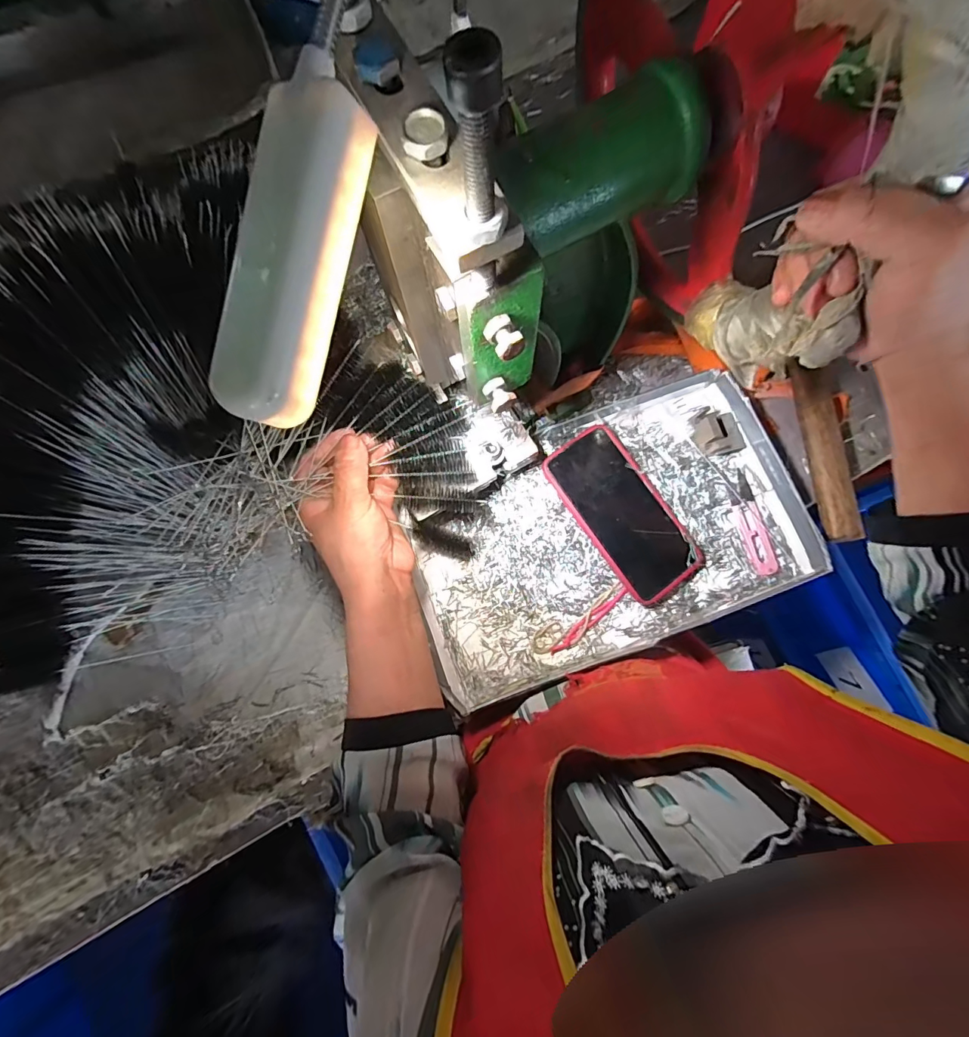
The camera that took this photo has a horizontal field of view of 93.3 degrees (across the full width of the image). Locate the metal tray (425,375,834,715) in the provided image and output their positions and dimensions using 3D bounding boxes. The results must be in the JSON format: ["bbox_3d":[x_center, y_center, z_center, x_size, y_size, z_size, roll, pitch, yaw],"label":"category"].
[{"bbox_3d":[0.110,0.011,0.427,0.352,0.035,0.219,-20,79,-3],"label":"metal tray"}]

